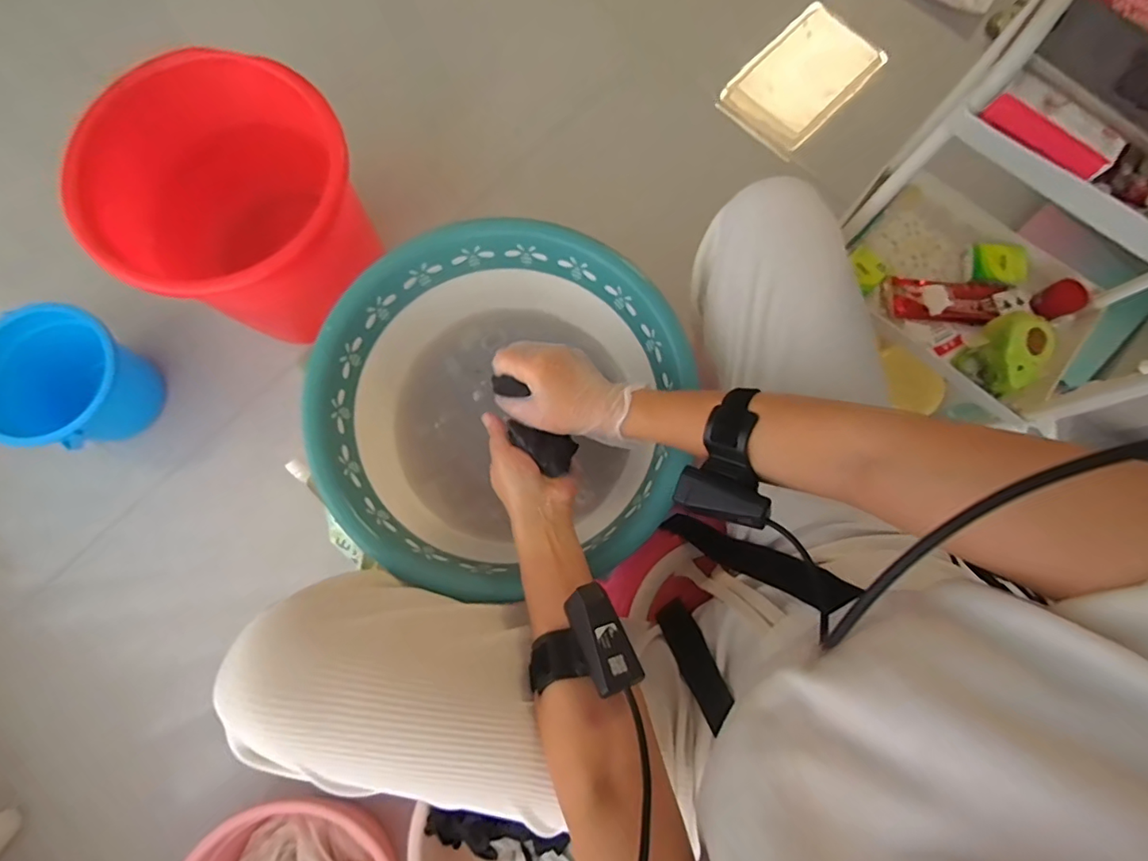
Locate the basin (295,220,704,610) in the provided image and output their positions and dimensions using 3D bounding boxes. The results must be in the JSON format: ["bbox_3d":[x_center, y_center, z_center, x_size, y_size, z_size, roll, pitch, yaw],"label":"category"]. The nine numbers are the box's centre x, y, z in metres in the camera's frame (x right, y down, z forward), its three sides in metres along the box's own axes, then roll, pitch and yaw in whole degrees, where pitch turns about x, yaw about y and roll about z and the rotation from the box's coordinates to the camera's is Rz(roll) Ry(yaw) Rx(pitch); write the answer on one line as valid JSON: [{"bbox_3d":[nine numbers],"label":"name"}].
[{"bbox_3d":[-0.075,-0.022,0.578,0.351,0.142,0.363,0,79,-1],"label":"basin"}]

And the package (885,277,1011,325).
[{"bbox_3d":[0.455,-0.160,0.650,0.146,0.017,0.056,5,79,0],"label":"package"}]

